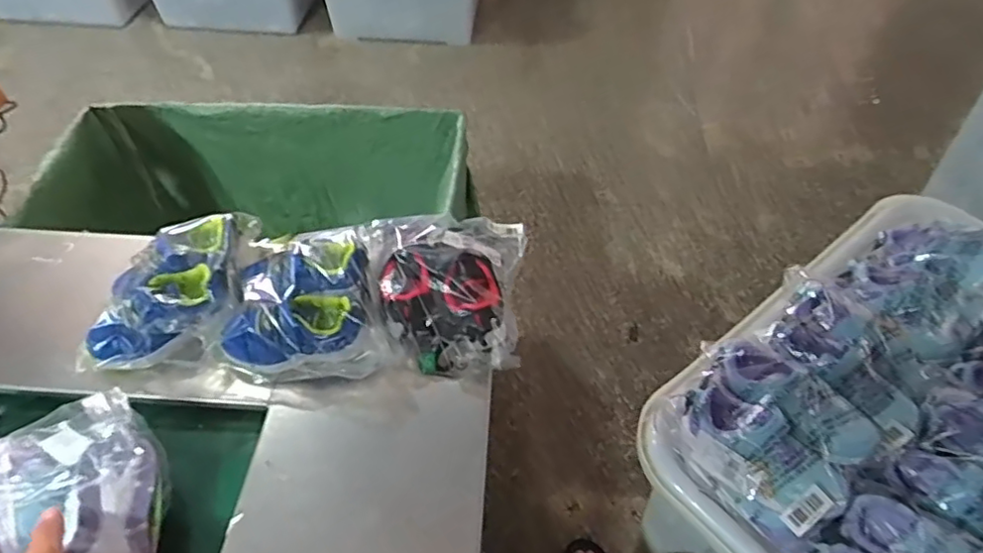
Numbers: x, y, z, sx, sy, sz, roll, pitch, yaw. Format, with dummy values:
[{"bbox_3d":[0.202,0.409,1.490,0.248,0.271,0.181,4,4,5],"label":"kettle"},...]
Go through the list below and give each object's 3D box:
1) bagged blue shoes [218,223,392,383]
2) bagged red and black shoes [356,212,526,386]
[{"bbox_3d":[-0.211,0.030,0.720,0.193,0.090,0.178,1,50,-1],"label":"bagged blue shoes"},{"bbox_3d":[-0.053,0.010,0.744,0.197,0.083,0.210,-3,50,-4],"label":"bagged red and black shoes"}]

